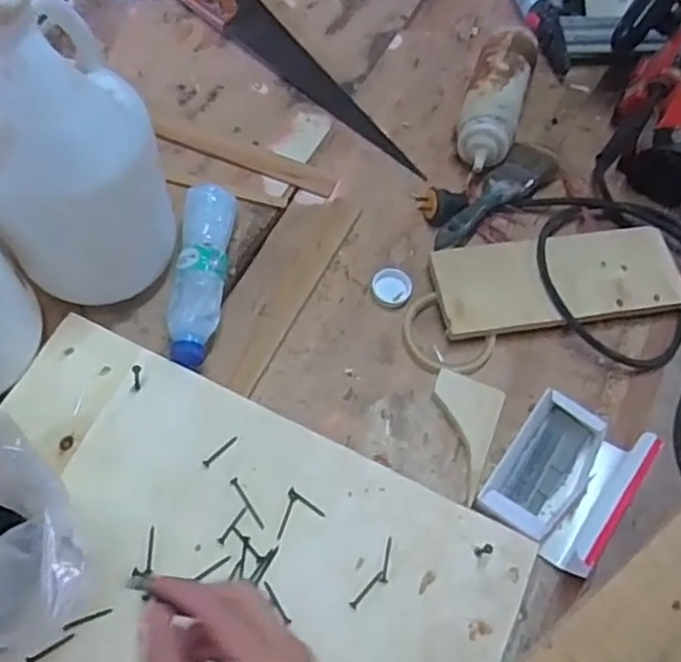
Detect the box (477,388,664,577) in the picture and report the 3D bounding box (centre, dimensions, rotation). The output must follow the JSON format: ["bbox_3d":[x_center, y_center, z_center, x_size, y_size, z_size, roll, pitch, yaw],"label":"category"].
[{"bbox_3d":[0.200,0.126,0.577,0.102,0.069,0.136,36,67,11],"label":"box"}]

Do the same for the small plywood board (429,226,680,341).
[{"bbox_3d":[0.225,-0.053,0.678,0.254,0.014,0.097,-8,67,-7],"label":"small plywood board"}]

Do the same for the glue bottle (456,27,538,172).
[{"bbox_3d":[0.181,-0.268,0.767,0.073,0.058,0.189,19,65,4],"label":"glue bottle"}]

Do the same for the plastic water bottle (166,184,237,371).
[{"bbox_3d":[-0.138,-0.058,0.647,0.052,0.042,0.192,5,65,-3],"label":"plastic water bottle"}]

